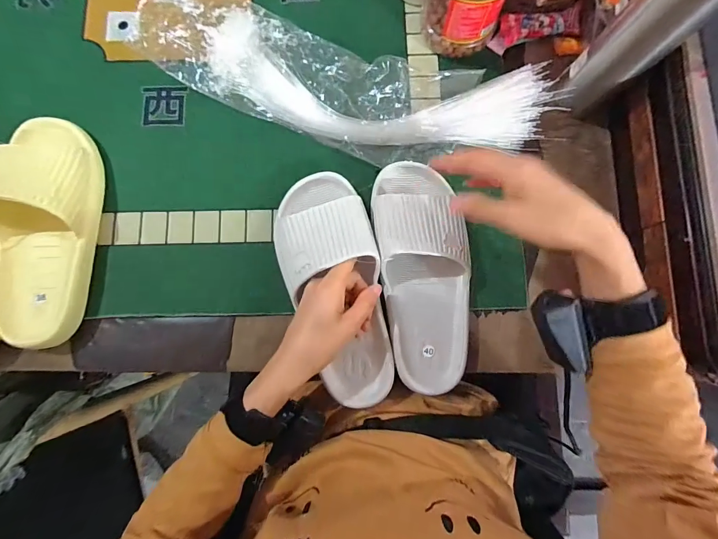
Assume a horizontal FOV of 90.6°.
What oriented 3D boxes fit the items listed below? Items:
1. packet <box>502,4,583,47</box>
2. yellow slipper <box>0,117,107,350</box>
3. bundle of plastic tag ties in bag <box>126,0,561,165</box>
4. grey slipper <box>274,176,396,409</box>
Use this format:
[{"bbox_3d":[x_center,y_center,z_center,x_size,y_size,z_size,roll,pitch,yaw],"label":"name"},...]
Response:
[{"bbox_3d":[0.233,-0.311,0.448,0.108,0.021,0.035,-14,81,-1],"label":"packet"},{"bbox_3d":[-0.352,-0.048,0.385,0.097,0.065,0.253,-1,81,1],"label":"yellow slipper"},{"bbox_3d":[-0.029,-0.221,0.419,0.503,0.035,0.137,14,82,4],"label":"bundle of plastic tag ties in bag"},{"bbox_3d":[-0.025,0.020,0.380,0.103,0.061,0.251,-14,91,-1],"label":"grey slipper"}]

